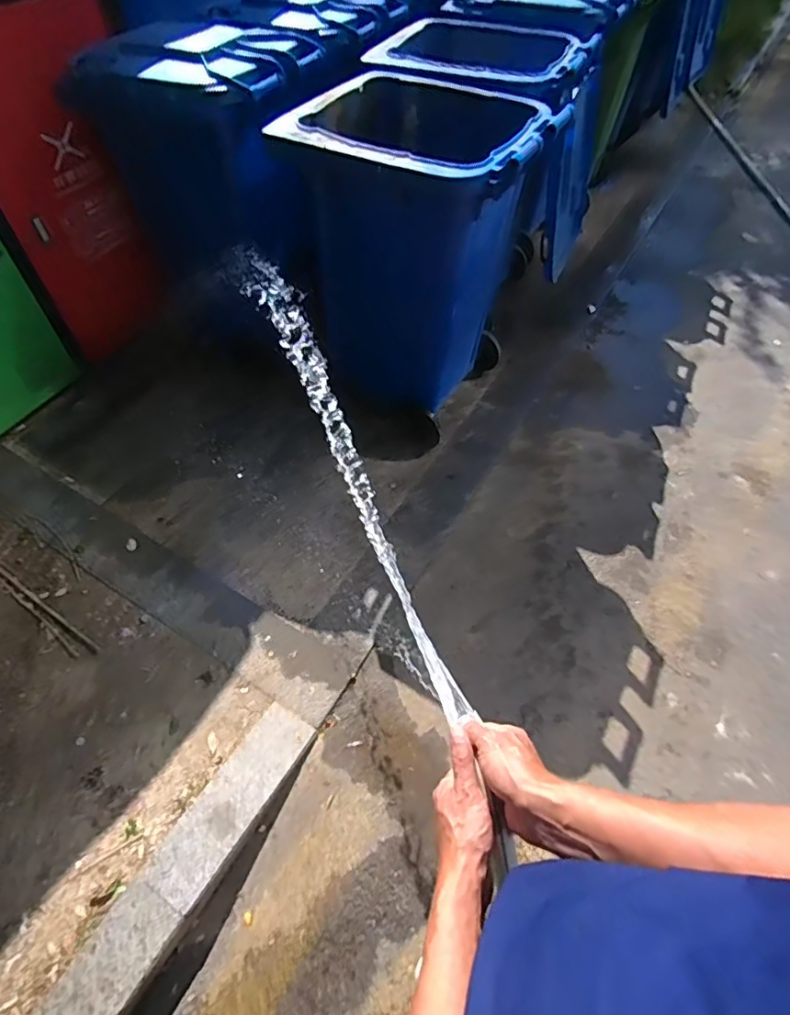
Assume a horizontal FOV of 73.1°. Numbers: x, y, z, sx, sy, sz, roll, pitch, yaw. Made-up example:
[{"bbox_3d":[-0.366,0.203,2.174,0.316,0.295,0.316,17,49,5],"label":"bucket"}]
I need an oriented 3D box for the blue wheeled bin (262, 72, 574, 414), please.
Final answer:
[{"bbox_3d":[0.081,-0.784,1.790,0.647,0.914,0.525,23,57,15],"label":"blue wheeled bin"}]

